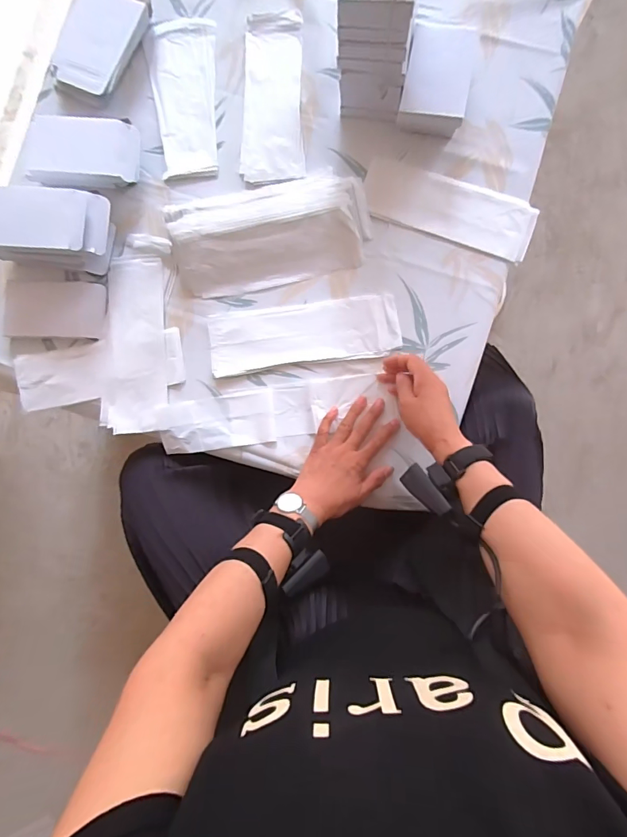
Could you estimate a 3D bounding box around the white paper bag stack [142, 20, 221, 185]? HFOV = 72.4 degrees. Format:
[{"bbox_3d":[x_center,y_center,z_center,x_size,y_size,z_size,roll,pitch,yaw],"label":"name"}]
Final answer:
[{"bbox_3d":[-0.208,-0.508,0.682,0.106,0.009,0.265,-2,87,3],"label":"white paper bag stack"}]

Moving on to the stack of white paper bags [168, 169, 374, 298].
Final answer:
[{"bbox_3d":[-0.064,-0.276,0.635,0.291,0.038,0.149,-13,86,2],"label":"stack of white paper bags"}]

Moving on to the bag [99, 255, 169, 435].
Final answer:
[{"bbox_3d":[-0.269,-0.114,0.649,0.095,0.010,0.265,0,87,3],"label":"bag"}]

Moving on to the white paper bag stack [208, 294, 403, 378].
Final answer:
[{"bbox_3d":[-0.015,-0.124,0.630,0.276,0.013,0.089,-7,87,2],"label":"white paper bag stack"}]

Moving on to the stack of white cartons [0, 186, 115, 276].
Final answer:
[{"bbox_3d":[-0.388,-0.269,0.620,0.181,0.104,0.088,0,87,3],"label":"stack of white cartons"}]

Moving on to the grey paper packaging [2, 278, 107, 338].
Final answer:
[{"bbox_3d":[-0.395,-0.165,0.656,0.152,0.010,0.084,2,87,3],"label":"grey paper packaging"}]

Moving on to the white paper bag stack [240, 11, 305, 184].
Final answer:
[{"bbox_3d":[-0.062,-0.497,0.664,0.094,0.012,0.268,1,87,3],"label":"white paper bag stack"}]

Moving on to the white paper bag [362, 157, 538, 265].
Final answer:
[{"bbox_3d":[0.198,-0.310,0.636,0.253,0.017,0.085,20,88,4],"label":"white paper bag"}]

